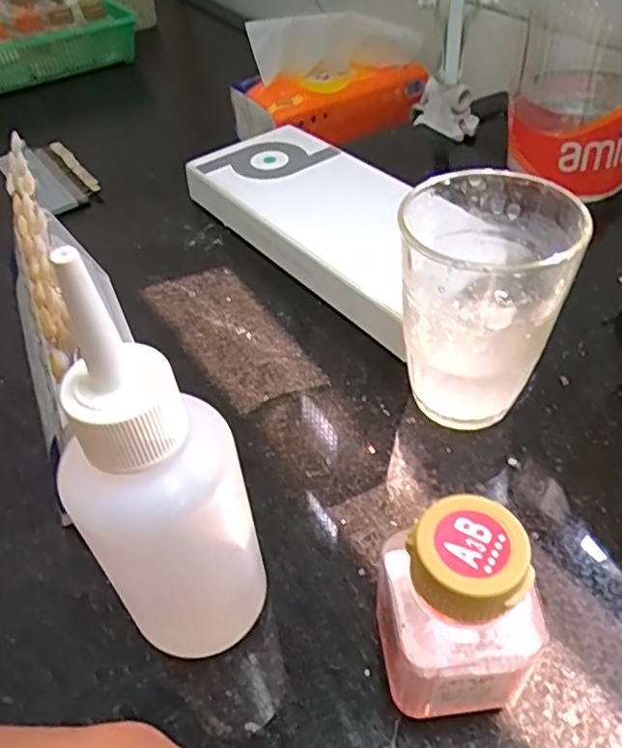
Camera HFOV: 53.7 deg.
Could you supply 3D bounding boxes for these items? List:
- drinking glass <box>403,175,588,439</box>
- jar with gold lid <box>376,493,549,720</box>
[{"bbox_3d":[0.068,-0.025,0.255,0.060,0.098,0.063,7,46,11],"label":"drinking glass"},{"bbox_3d":[0.041,0.072,0.179,0.042,0.072,0.035,0,45,4],"label":"jar with gold lid"}]

